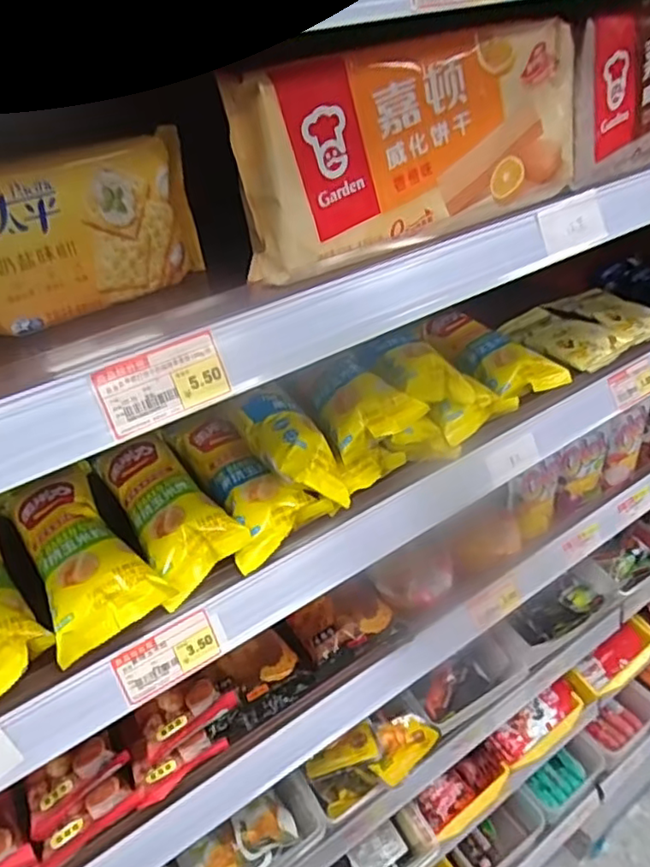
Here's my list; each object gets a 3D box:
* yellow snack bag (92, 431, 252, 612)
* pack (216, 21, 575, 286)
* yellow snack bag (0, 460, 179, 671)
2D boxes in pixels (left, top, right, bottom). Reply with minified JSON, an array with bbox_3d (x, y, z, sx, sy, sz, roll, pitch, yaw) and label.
[{"bbox_3d":[-0.129,0.048,0.503,0.067,0.036,0.189,-23,39,-22],"label":"yellow snack bag"},{"bbox_3d":[0.066,-0.195,0.418,0.260,0.111,0.032,-24,40,-23],"label":"pack"},{"bbox_3d":[-0.190,0.077,0.470,0.075,0.033,0.184,-25,40,-25],"label":"yellow snack bag"}]

